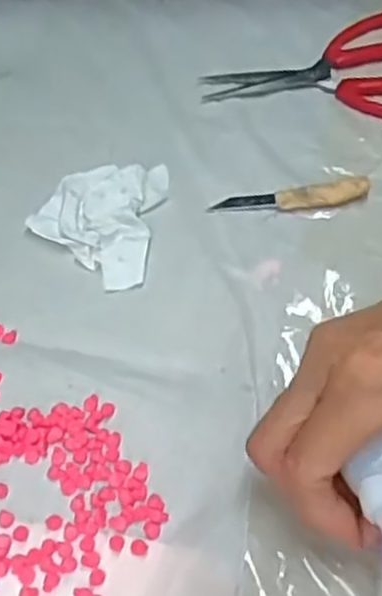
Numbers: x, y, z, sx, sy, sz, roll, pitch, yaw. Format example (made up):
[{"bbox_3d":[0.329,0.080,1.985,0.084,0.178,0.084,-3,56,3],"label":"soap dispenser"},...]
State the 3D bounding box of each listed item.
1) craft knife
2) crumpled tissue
[{"bbox_3d":[0.053,-0.055,0.393,0.083,0.011,0.014,-3,57,-1],"label":"craft knife"},{"bbox_3d":[-0.050,-0.044,0.393,0.064,0.012,0.076,10,57,7],"label":"crumpled tissue"}]

